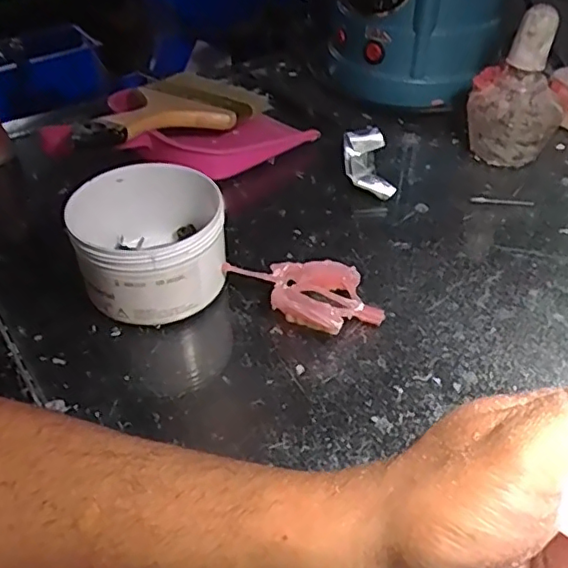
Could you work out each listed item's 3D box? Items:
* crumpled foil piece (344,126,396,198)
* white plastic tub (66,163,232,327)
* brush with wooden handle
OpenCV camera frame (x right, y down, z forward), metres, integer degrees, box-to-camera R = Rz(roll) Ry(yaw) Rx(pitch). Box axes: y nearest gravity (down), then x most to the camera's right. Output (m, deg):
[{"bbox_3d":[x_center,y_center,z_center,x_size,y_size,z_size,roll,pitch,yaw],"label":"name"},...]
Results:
[{"bbox_3d":[0.068,-0.097,0.487,0.033,0.027,0.071,-4,43,-4],"label":"crumpled foil piece"},{"bbox_3d":[-0.082,-0.023,0.375,0.085,0.062,0.087,-1,42,1],"label":"white plastic tub"},{"bbox_3d":[-0.097,-0.141,0.492,0.089,0.019,0.213,20,34,22],"label":"brush with wooden handle"}]

